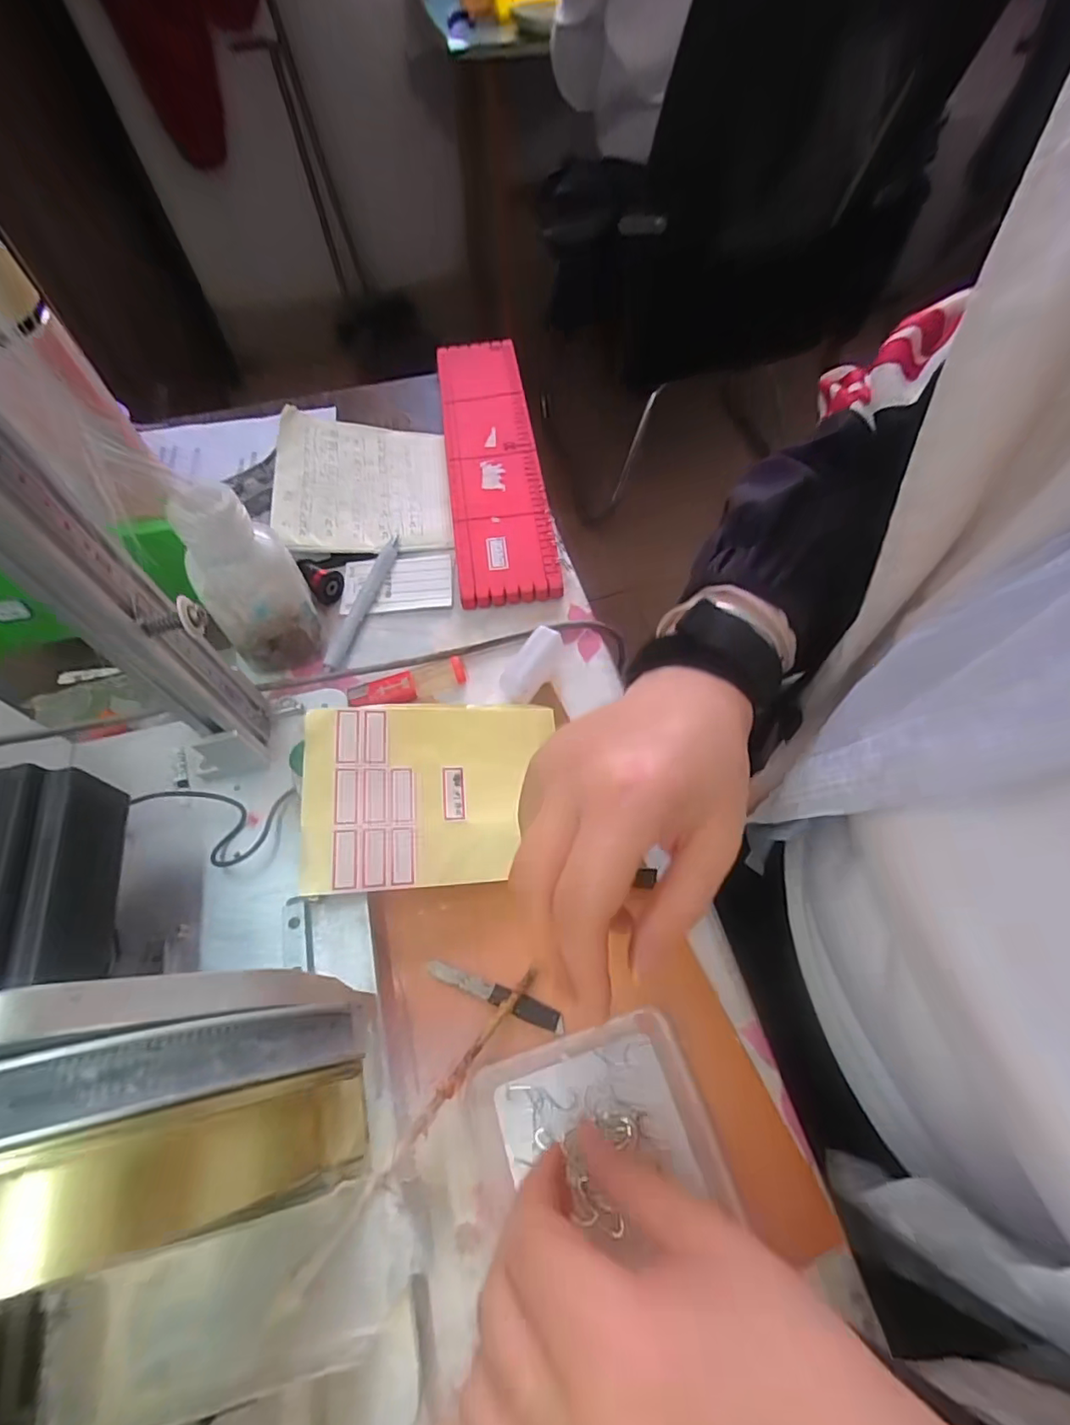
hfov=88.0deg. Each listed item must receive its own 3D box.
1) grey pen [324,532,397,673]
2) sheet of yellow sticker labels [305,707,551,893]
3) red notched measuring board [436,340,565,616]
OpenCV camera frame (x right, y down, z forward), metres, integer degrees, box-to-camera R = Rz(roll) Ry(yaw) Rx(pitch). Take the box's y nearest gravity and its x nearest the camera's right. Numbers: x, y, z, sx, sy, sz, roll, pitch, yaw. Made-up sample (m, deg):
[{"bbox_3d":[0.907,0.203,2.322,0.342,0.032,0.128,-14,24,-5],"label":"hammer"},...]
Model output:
[{"bbox_3d":[-0.133,-0.088,0.432,0.012,0.014,0.135,12,62,8],"label":"grey pen"},{"bbox_3d":[-0.060,0.046,0.326,0.140,0.007,0.106,1,72,-18],"label":"sheet of yellow sticker labels"},{"bbox_3d":[-0.038,-0.225,0.497,0.081,0.011,0.325,-8,68,-1],"label":"red notched measuring board"}]

